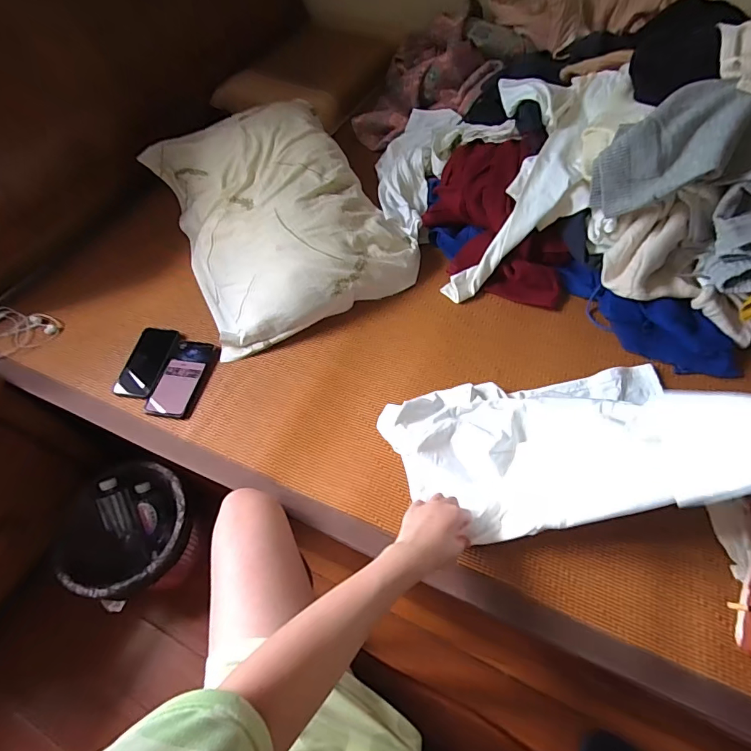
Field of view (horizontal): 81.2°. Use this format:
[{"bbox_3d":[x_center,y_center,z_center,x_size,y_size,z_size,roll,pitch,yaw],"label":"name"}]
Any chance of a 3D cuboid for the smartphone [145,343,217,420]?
[{"bbox_3d":[-0.357,0.001,0.807,0.074,0.013,0.162,8,57,9],"label":"smartphone"}]

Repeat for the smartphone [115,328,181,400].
[{"bbox_3d":[-0.430,-0.029,0.832,0.085,0.010,0.158,3,56,6],"label":"smartphone"}]

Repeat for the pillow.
[{"bbox_3d":[-0.225,-0.382,0.978,0.423,0.134,0.646,-23,57,-12],"label":"pillow"}]

